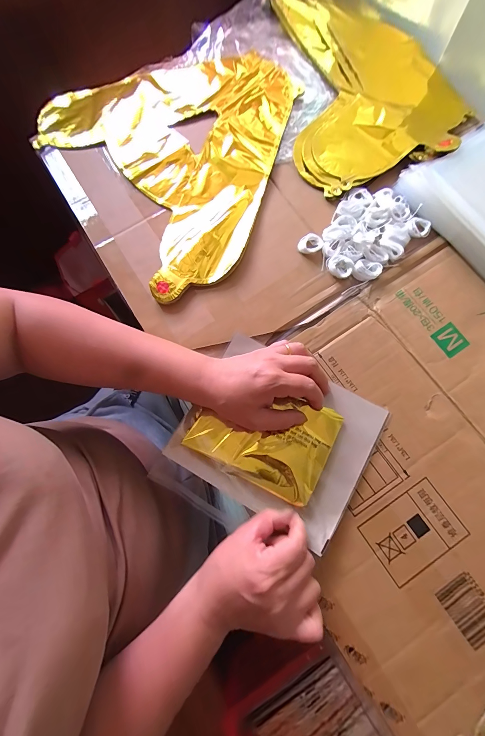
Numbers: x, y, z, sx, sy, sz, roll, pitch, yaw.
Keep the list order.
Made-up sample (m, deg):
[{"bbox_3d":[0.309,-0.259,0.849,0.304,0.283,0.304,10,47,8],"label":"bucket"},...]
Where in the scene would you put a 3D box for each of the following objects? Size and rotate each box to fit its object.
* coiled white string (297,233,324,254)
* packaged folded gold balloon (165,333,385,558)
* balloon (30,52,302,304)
[{"bbox_3d":[0.086,-0.156,0.376,0.032,0.011,0.023,-23,76,-5],"label":"coiled white string"},{"bbox_3d":[0.036,0.073,0.326,0.191,0.015,0.162,29,78,8],"label":"packaged folded gold balloon"},{"bbox_3d":[-0.069,-0.328,0.421,0.347,0.014,0.396,-38,78,-8],"label":"balloon"}]

